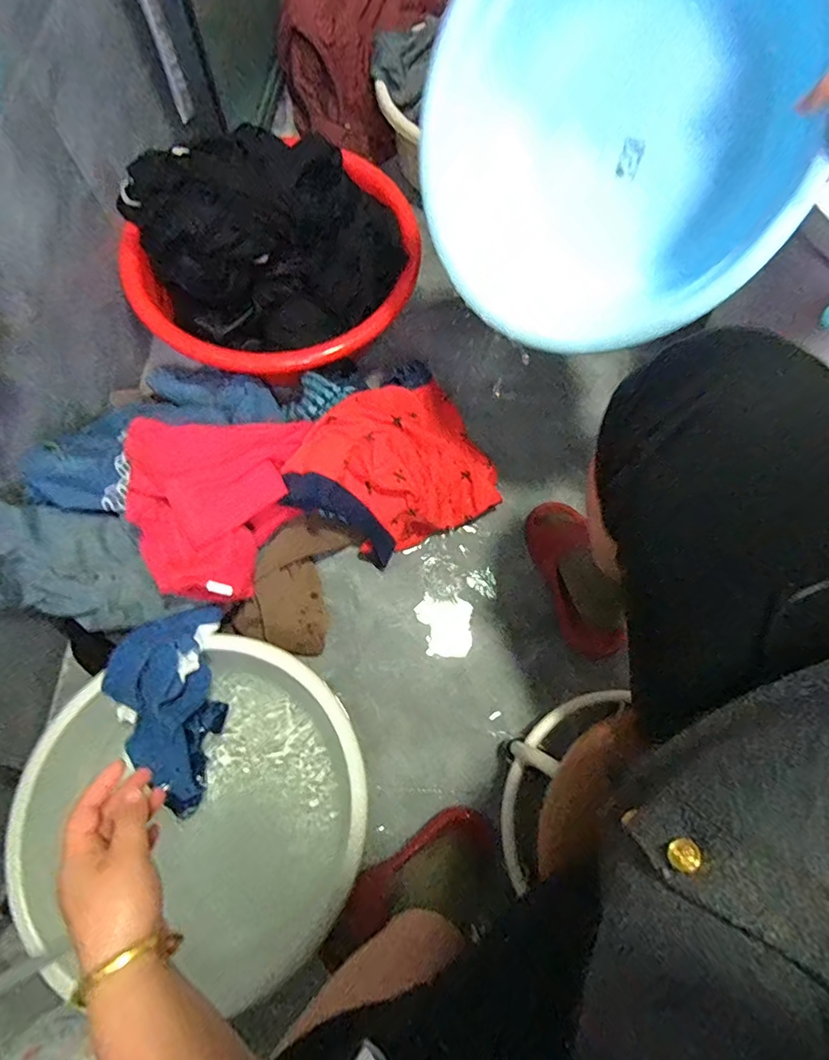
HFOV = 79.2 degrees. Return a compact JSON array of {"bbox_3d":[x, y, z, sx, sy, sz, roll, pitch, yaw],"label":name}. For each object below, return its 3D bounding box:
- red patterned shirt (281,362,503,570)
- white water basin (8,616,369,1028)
[{"bbox_3d":[-0.012,-0.083,0.763,0.227,0.197,0.302,42,74,11],"label":"red patterned shirt"},{"bbox_3d":[-0.256,0.331,0.628,0.371,0.138,0.338,1,71,-2],"label":"white water basin"}]

